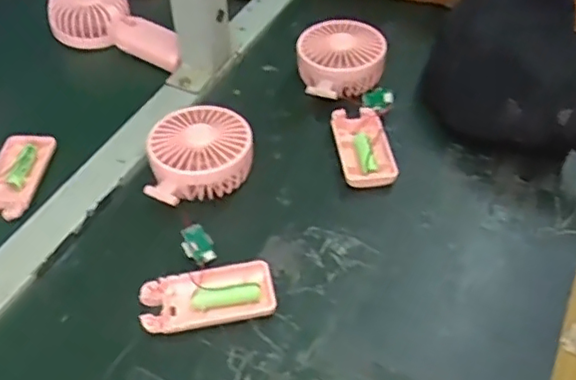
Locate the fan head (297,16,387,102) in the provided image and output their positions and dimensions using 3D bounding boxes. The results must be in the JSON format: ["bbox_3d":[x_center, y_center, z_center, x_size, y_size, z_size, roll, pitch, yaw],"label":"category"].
[{"bbox_3d":[0.053,-0.128,0.608,0.084,0.044,0.093,-11,47,-8],"label":"fan head"}]

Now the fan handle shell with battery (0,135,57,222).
[{"bbox_3d":[-0.240,-0.011,0.532,0.049,0.015,0.095,2,46,4],"label":"fan handle shell with battery"}]

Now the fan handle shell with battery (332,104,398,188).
[{"bbox_3d":[0.068,-0.039,0.544,0.045,0.016,0.093,-6,46,-3],"label":"fan handle shell with battery"}]

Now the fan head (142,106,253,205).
[{"bbox_3d":[-0.074,-0.028,0.519,0.084,0.046,0.094,-4,46,-2],"label":"fan head"}]

